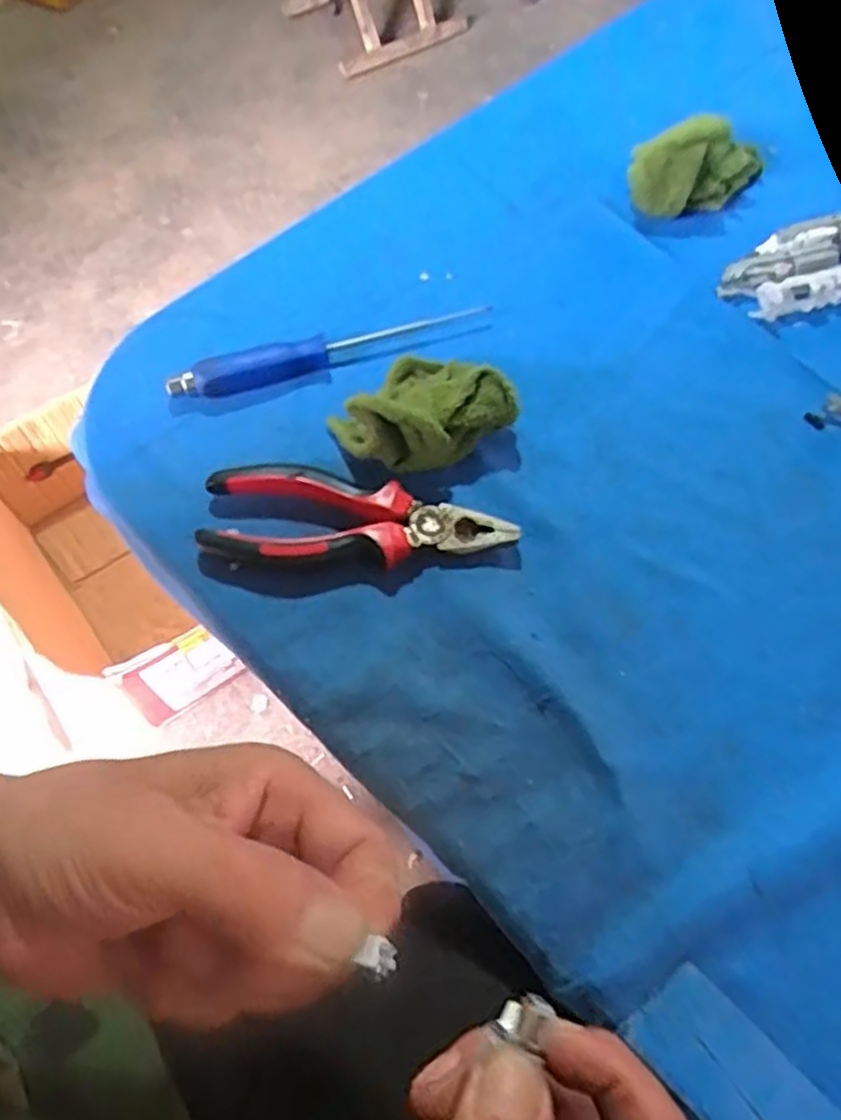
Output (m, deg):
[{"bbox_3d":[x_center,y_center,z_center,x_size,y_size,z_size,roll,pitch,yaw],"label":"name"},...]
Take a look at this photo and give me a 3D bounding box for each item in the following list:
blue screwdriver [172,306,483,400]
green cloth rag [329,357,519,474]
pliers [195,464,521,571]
[{"bbox_3d":[-0.051,-0.123,0.440,0.187,0.015,0.017,-17,67,-11],"label":"blue screwdriver"},{"bbox_3d":[0.001,-0.082,0.407,0.092,0.045,0.058,-25,69,-14],"label":"green cloth rag"},{"bbox_3d":[-0.032,-0.017,0.390,0.155,0.021,0.055,6,65,0],"label":"pliers"}]

